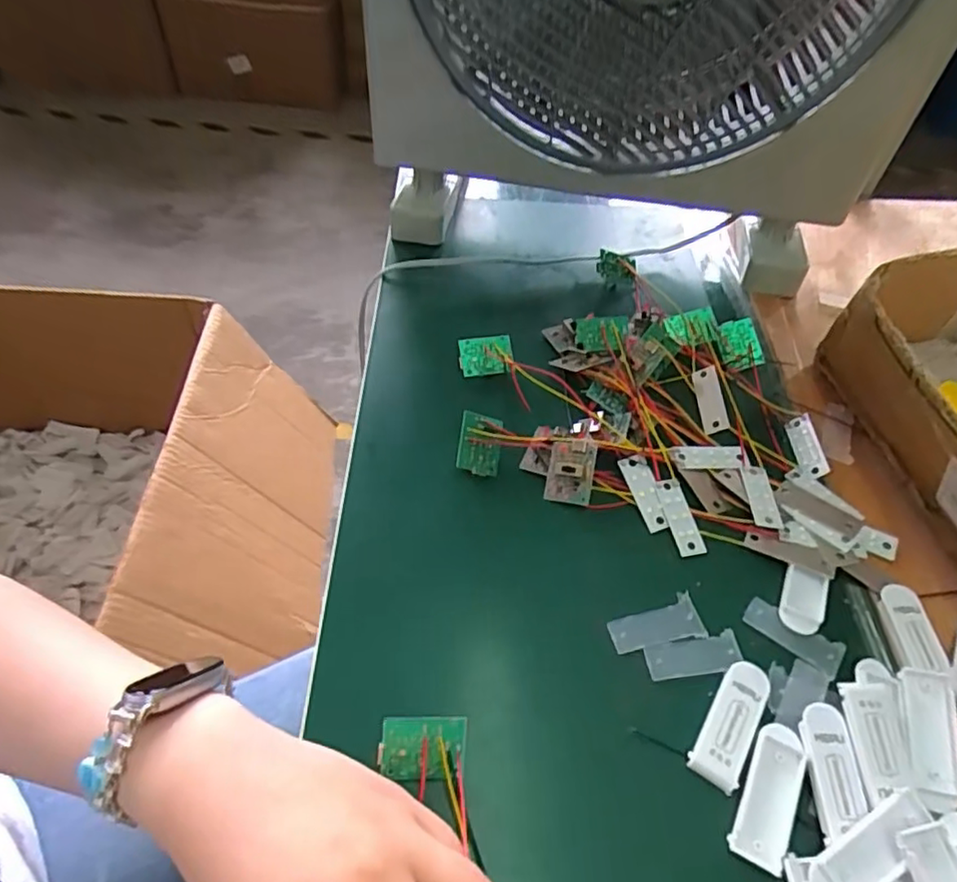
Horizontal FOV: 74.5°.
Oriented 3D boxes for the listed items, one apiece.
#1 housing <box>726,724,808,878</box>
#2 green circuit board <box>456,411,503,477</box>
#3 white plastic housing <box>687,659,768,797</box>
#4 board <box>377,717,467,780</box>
[{"bbox_3d":[0.125,0.150,0.268,0.021,0.004,0.057,23,55,17],"label":"housing"},{"bbox_3d":[0.001,0.002,0.371,0.025,0.004,0.037,12,69,-14],"label":"green circuit board"},{"bbox_3d":[0.117,0.128,0.288,0.021,0.004,0.059,30,57,21],"label":"white plastic housing"},{"bbox_3d":[-0.024,0.131,0.267,0.036,0.004,0.026,2,91,-6],"label":"board"}]

